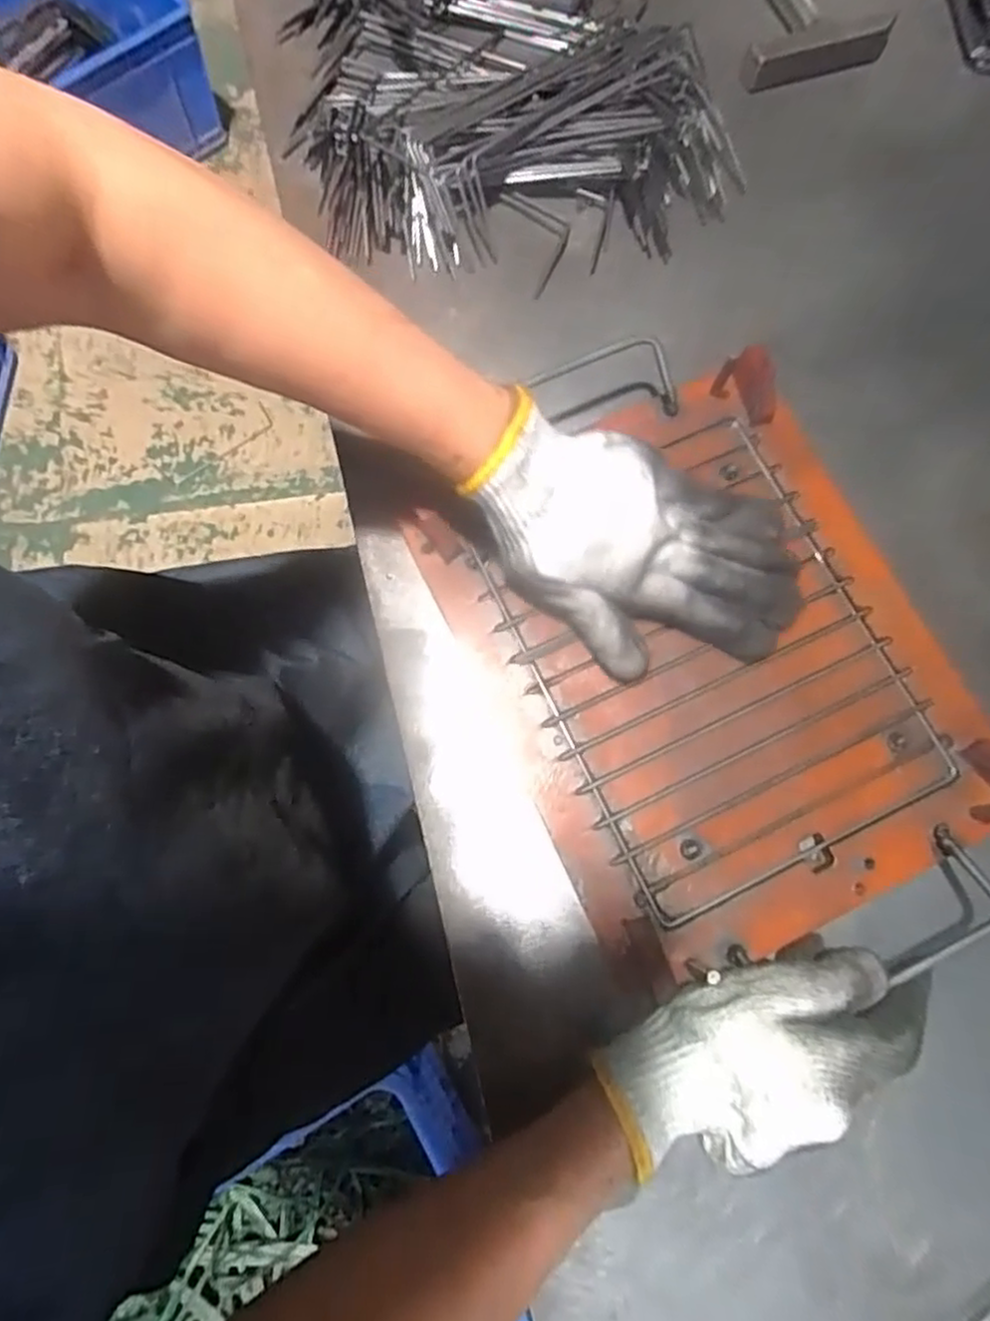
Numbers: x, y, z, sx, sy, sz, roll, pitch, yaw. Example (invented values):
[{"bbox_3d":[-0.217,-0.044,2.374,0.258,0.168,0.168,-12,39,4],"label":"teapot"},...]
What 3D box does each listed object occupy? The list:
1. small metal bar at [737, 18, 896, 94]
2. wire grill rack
[{"bbox_3d":[0.236,-0.442,0.516,0.115,0.018,0.025,-19,78,-8],"label":"small metal bar"},{"bbox_3d":[0.116,-0.003,0.397,0.197,0.010,0.238,-25,78,-8],"label":"wire grill rack"}]

